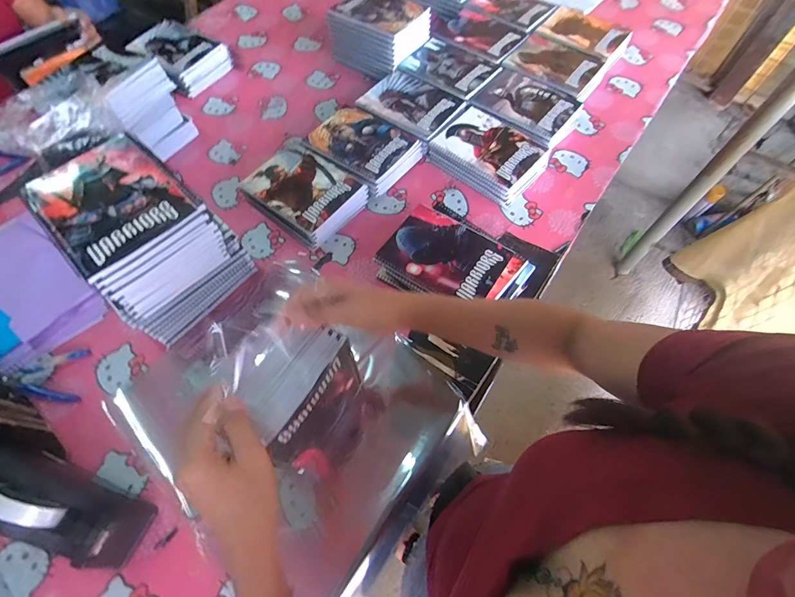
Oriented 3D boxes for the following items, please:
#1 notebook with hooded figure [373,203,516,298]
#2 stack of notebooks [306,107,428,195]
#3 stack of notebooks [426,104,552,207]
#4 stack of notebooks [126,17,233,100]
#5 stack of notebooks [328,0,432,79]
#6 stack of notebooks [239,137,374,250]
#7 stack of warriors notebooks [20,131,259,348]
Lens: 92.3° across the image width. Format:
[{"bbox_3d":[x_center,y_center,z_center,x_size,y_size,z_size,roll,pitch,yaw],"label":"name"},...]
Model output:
[{"bbox_3d":[0.080,-0.073,0.656,0.190,0.016,0.150,32,65,16],"label":"notebook with hooded figure"},{"bbox_3d":[-0.070,-0.314,0.814,0.217,0.061,0.160,33,66,16],"label":"stack of notebooks"},{"bbox_3d":[0.193,-0.307,0.808,0.216,0.061,0.164,38,67,18],"label":"stack of notebooks"},{"bbox_3d":[-0.542,-0.609,0.961,0.226,0.067,0.160,37,67,18],"label":"stack of notebooks"},{"bbox_3d":[-0.047,-0.652,0.953,0.199,0.134,0.152,31,65,15],"label":"stack of notebooks"},{"bbox_3d":[-0.186,-0.215,0.761,0.216,0.059,0.166,34,66,17],"label":"stack of notebooks"},{"bbox_3d":[-0.370,-0.082,0.592,0.191,0.227,0.183,41,68,19],"label":"stack of warriors notebooks"}]

